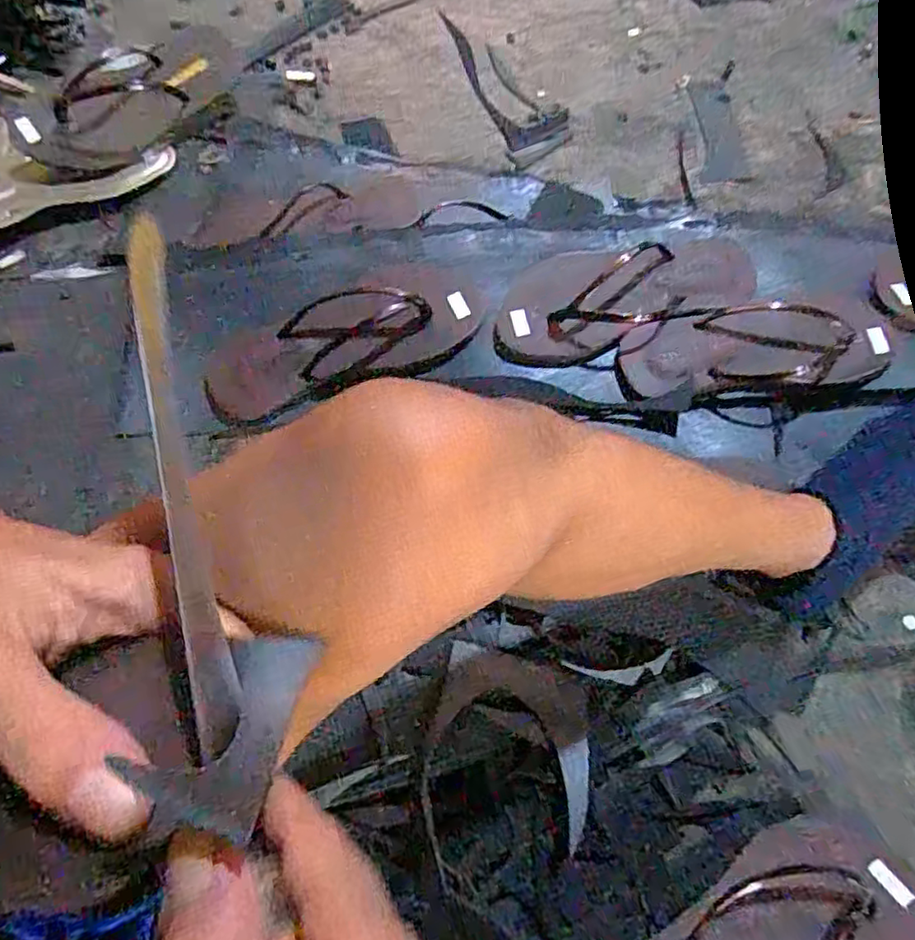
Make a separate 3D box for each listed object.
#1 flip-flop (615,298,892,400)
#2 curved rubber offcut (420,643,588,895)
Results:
[{"bbox_3d":[0.258,-0.106,0.554,0.227,0.026,0.082,-8,69,0],"label":"flip-flop"},{"bbox_3d":[0.034,0.196,0.446,0.113,0.026,0.132,11,70,8],"label":"curved rubber offcut"}]

